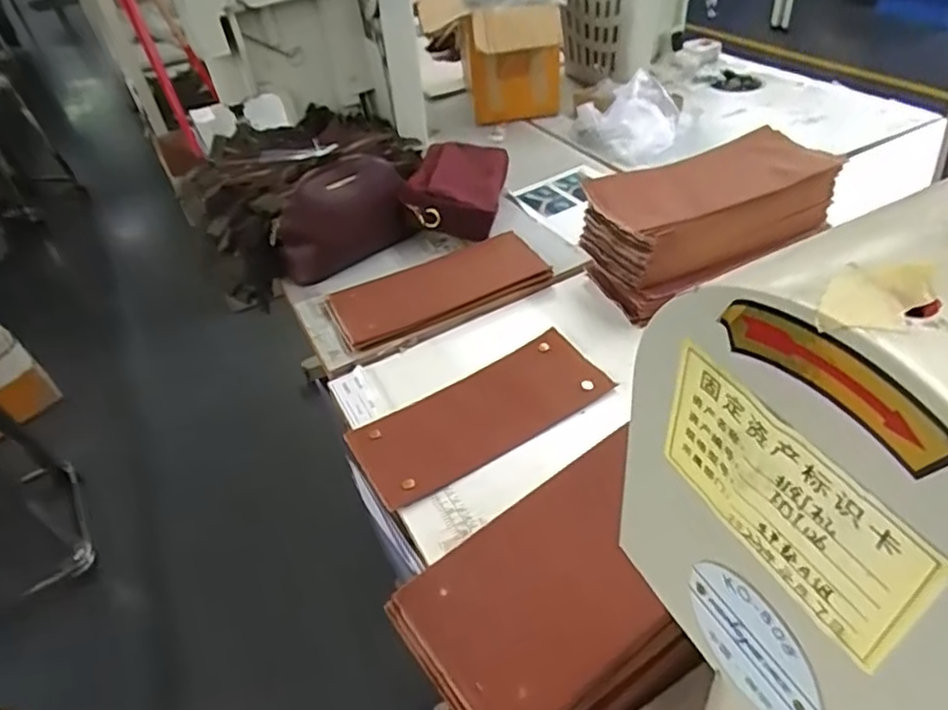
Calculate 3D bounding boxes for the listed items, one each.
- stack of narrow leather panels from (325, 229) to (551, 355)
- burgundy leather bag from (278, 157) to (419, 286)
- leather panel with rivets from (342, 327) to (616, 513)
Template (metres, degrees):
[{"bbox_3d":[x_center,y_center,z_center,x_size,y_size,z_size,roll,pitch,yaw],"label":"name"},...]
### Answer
[{"bbox_3d":[-0.044,-0.086,0.783,0.260,0.019,0.111,-22,44,-16],"label":"stack of narrow leather panels"},{"bbox_3d":[-0.172,-0.178,0.836,0.181,0.127,0.045,-25,44,-18],"label":"burgundy leather bag"},{"bbox_3d":[0.006,0.056,0.638,0.251,0.014,0.111,-26,45,-19],"label":"leather panel with rivets"}]

